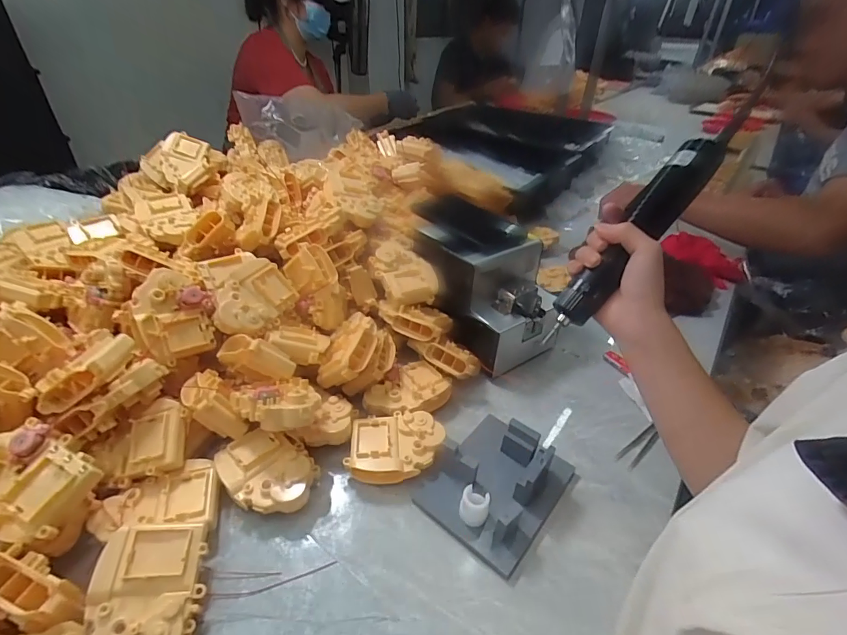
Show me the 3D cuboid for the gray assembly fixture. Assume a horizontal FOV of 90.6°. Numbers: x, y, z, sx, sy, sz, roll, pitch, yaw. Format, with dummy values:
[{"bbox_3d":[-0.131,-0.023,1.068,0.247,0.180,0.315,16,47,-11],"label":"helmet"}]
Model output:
[{"bbox_3d":[0.078,0.147,0.413,0.116,0.046,0.143,30,45,32],"label":"gray assembly fixture"}]

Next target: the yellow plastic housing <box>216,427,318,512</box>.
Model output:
[{"bbox_3d":[-0.150,0.153,0.411,0.076,0.041,0.094,-29,46,-35],"label":"yellow plastic housing"}]

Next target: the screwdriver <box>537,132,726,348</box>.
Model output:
[{"bbox_3d":[0.184,-0.069,0.377,0.218,0.035,0.046,-48,55,-2],"label":"screwdriver"}]

